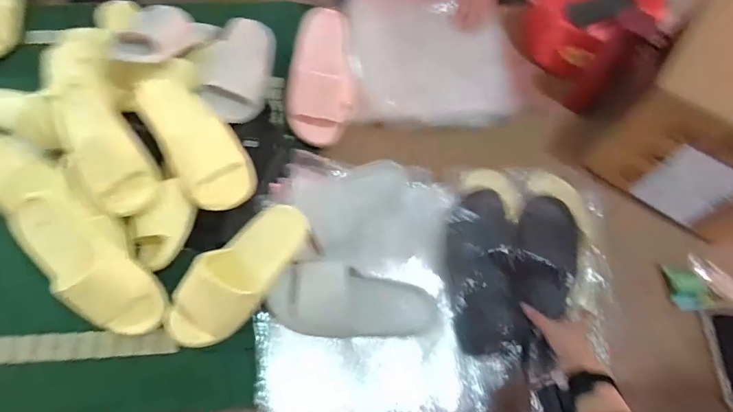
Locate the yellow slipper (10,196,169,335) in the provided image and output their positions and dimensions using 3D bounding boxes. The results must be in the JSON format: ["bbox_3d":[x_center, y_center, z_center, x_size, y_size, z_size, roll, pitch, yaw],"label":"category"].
[{"bbox_3d":[-0.415,0.087,0.650,0.264,0.066,0.114,44,68,-1],"label":"yellow slipper"}]

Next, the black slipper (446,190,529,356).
[{"bbox_3d":[0.187,0.098,0.676,0.106,0.084,0.250,0,78,-4],"label":"black slipper"}]

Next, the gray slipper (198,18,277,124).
[{"bbox_3d":[-0.239,-0.273,0.815,0.108,0.069,0.245,6,64,-1],"label":"gray slipper"}]

